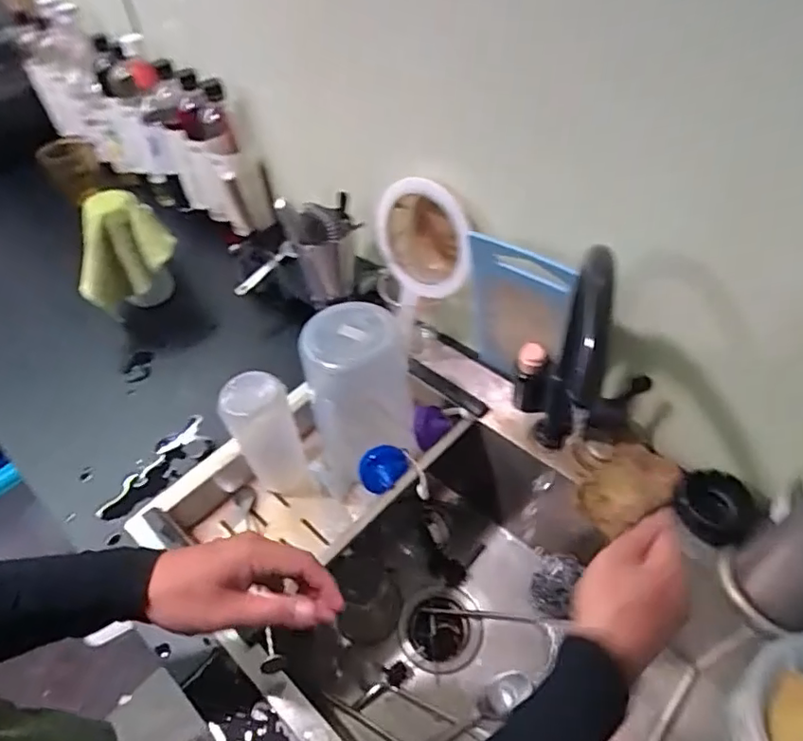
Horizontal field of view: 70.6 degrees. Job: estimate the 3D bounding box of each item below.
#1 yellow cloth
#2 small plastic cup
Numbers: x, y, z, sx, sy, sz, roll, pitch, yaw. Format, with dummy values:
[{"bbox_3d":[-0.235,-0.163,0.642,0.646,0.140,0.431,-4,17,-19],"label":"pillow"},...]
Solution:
[{"bbox_3d":[-0.401,-0.170,0.812,0.067,0.143,0.141,32,57,29],"label":"yellow cloth"},{"bbox_3d":[-0.153,0.083,0.658,0.071,0.171,0.062,-21,50,-14],"label":"small plastic cup"}]

